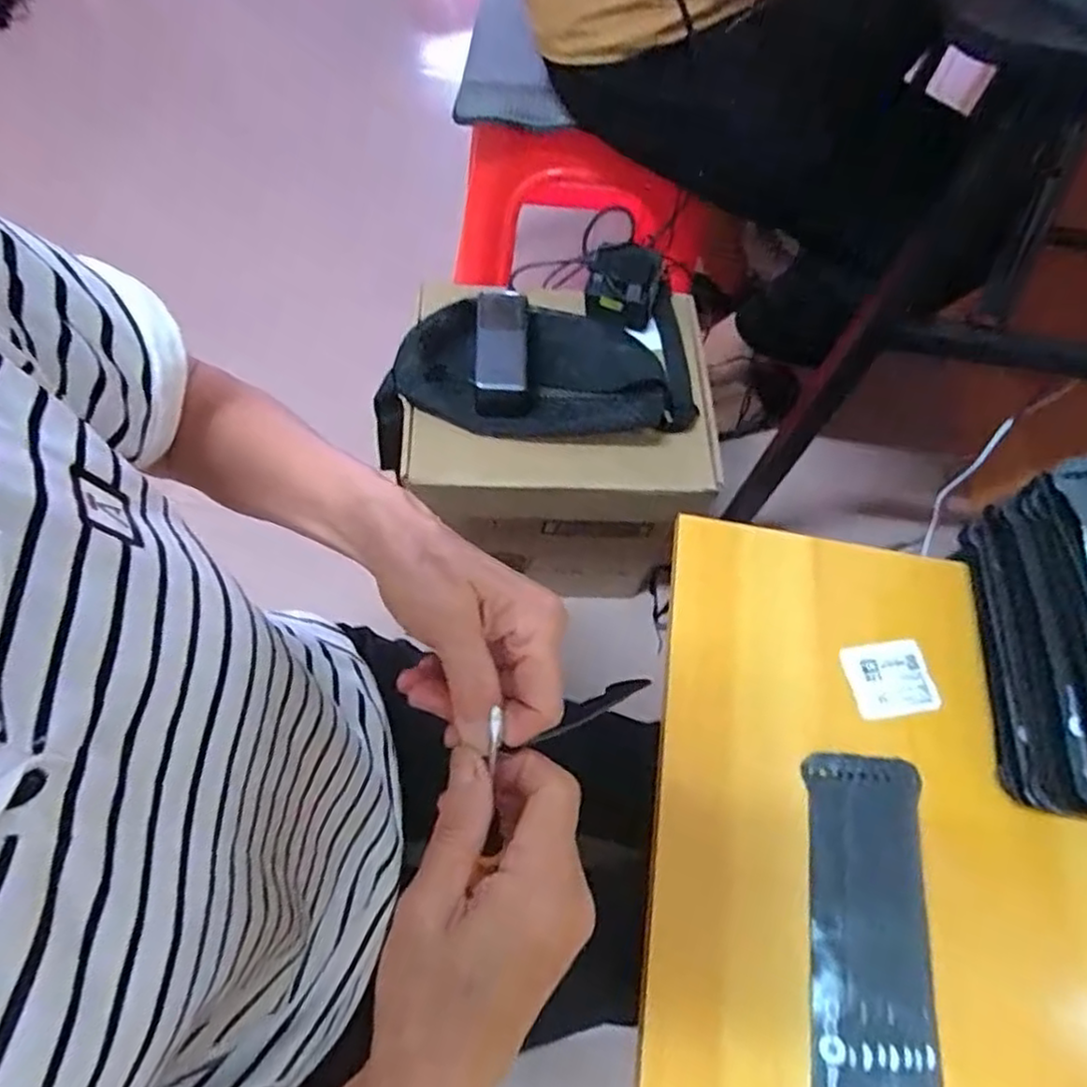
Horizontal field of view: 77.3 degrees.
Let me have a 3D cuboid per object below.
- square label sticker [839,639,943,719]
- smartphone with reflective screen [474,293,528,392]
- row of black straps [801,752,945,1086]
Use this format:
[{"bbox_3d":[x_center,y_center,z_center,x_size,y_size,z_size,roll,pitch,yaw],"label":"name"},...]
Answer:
[{"bbox_3d":[0.239,0.093,0.470,0.060,0.005,0.049,-8,69,-5],"label":"square label sticker"},{"bbox_3d":[-0.044,-0.216,0.709,0.052,0.013,0.144,6,55,-11],"label":"smartphone with reflective screen"},{"bbox_3d":[0.192,0.227,0.396,0.071,0.009,0.199,9,63,1],"label":"row of black straps"}]

